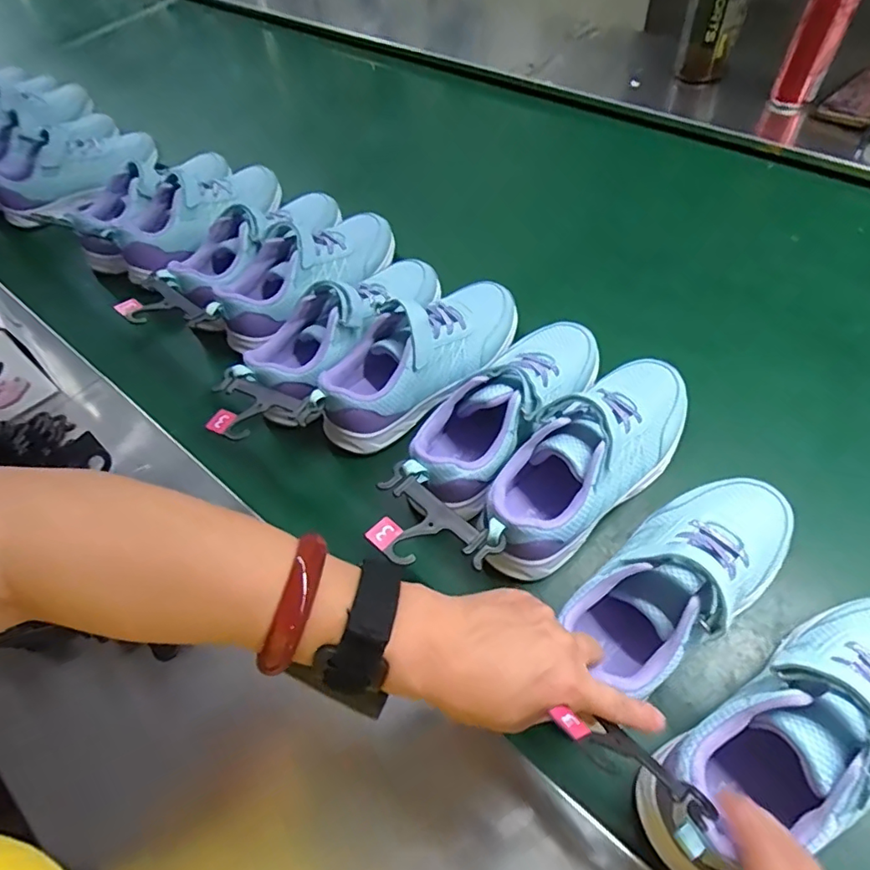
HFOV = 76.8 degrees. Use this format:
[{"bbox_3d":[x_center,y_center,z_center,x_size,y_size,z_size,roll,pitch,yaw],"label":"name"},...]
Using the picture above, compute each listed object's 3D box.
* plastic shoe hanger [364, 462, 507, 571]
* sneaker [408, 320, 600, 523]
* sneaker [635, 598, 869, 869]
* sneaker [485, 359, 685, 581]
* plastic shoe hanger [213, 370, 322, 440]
[{"bbox_3d":[-0.008,0.068,0.396,0.099,0.014,0.063,31,63,23],"label":"plastic shoe hanger"},{"bbox_3d":[0.060,-0.019,0.492,0.084,0.086,0.249,36,65,26],"label":"sneaker"},{"bbox_3d":[0.225,0.174,0.327,0.238,0.086,0.085,-20,56,-18],"label":"sneaker"},{"bbox_3d":[0.127,0.018,0.456,0.230,0.086,0.082,-38,61,-20],"label":"sneaker"},{"bbox_3d":[-0.156,-0.019,0.481,0.095,0.016,0.060,16,58,15],"label":"plastic shoe hanger"}]

